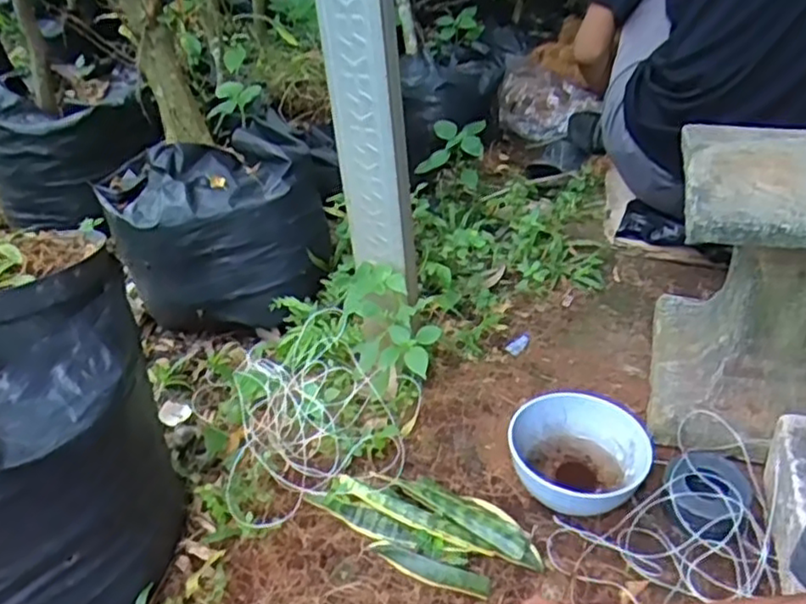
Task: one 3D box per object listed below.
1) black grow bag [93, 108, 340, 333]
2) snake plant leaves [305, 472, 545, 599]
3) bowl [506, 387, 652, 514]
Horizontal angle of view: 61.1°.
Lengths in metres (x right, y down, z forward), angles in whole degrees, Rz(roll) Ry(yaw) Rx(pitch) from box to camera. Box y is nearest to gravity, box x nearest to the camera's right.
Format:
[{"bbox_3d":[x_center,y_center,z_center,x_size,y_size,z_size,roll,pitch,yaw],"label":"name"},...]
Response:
[{"bbox_3d":[-0.267,-0.128,1.076,0.350,0.219,0.331,-13,36,-15],"label":"black grow bag"},{"bbox_3d":[0.023,0.232,0.716,0.227,0.030,0.110,16,39,25],"label":"snake plant leaves"},{"bbox_3d":[0.190,0.174,0.749,0.140,0.074,0.142,-2,35,1],"label":"bowl"}]

